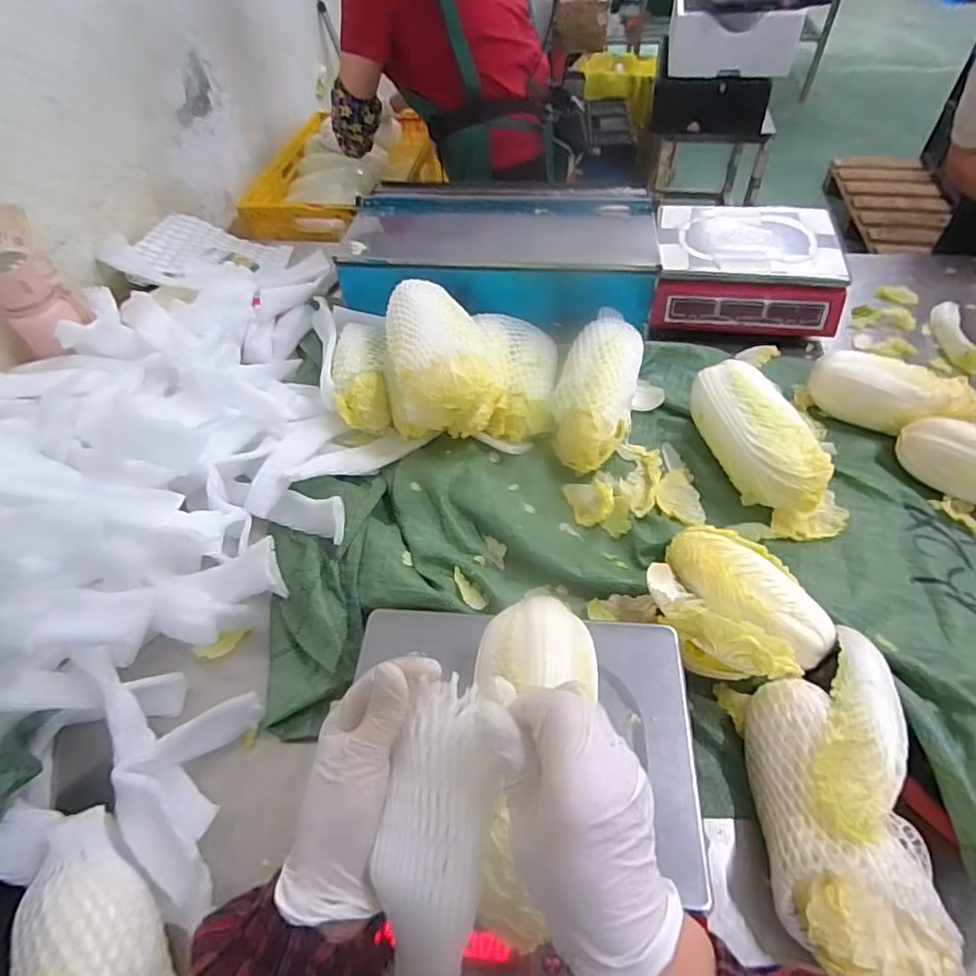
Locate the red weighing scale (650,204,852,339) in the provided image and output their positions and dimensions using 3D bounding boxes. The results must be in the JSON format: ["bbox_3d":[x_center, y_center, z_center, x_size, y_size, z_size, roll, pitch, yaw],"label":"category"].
[{"bbox_3d":[0.437,-0.379,0.993,0.288,0.107,0.255,7,52,9],"label":"red weighing scale"}]

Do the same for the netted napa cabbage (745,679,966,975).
[{"bbox_3d":[0.292,0.288,0.482,0.117,0.081,0.226,-1,51,3],"label":"netted napa cabbage"}]

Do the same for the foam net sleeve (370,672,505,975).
[{"bbox_3d":[-0.029,0.210,0.293,0.051,0.029,0.204,6,86,9],"label":"foam net sleeve"}]

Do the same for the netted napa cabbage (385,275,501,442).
[{"bbox_3d":[-0.067,-0.172,0.789,0.150,0.134,0.237,-11,51,-5],"label":"netted napa cabbage"}]

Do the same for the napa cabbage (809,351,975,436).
[{"bbox_3d":[0.553,-0.122,0.791,0.202,0.079,0.075,21,55,19],"label":"napa cabbage"}]

